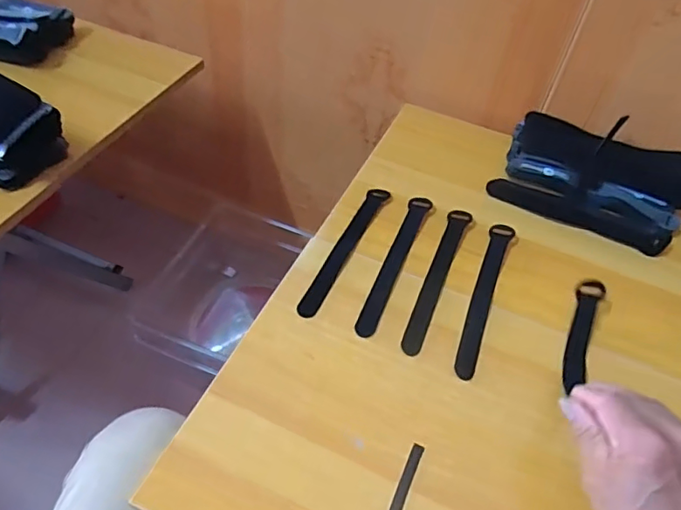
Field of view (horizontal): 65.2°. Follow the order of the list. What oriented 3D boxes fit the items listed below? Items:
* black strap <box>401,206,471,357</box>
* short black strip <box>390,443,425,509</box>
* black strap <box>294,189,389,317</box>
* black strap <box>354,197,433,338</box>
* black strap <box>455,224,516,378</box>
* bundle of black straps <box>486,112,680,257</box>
[{"bbox_3d":[0.099,0.021,0.541,0.022,0.008,0.193,20,50,11],"label":"black strap"},{"bbox_3d":[0.049,0.176,0.404,0.010,0.004,0.069,21,51,12],"label":"short black strip"},{"bbox_3d":[0.007,-0.009,0.558,0.022,0.004,0.193,21,51,12],"label":"black strap"},{"bbox_3d":[0.057,0.006,0.551,0.023,0.004,0.193,20,52,10],"label":"black strap"},{"bbox_3d":[0.143,0.040,0.530,0.023,0.007,0.192,21,53,10],"label":"black strap"},{"bbox_3d":[0.300,-0.091,0.627,0.211,0.050,0.136,24,51,14],"label":"bundle of black straps"}]

